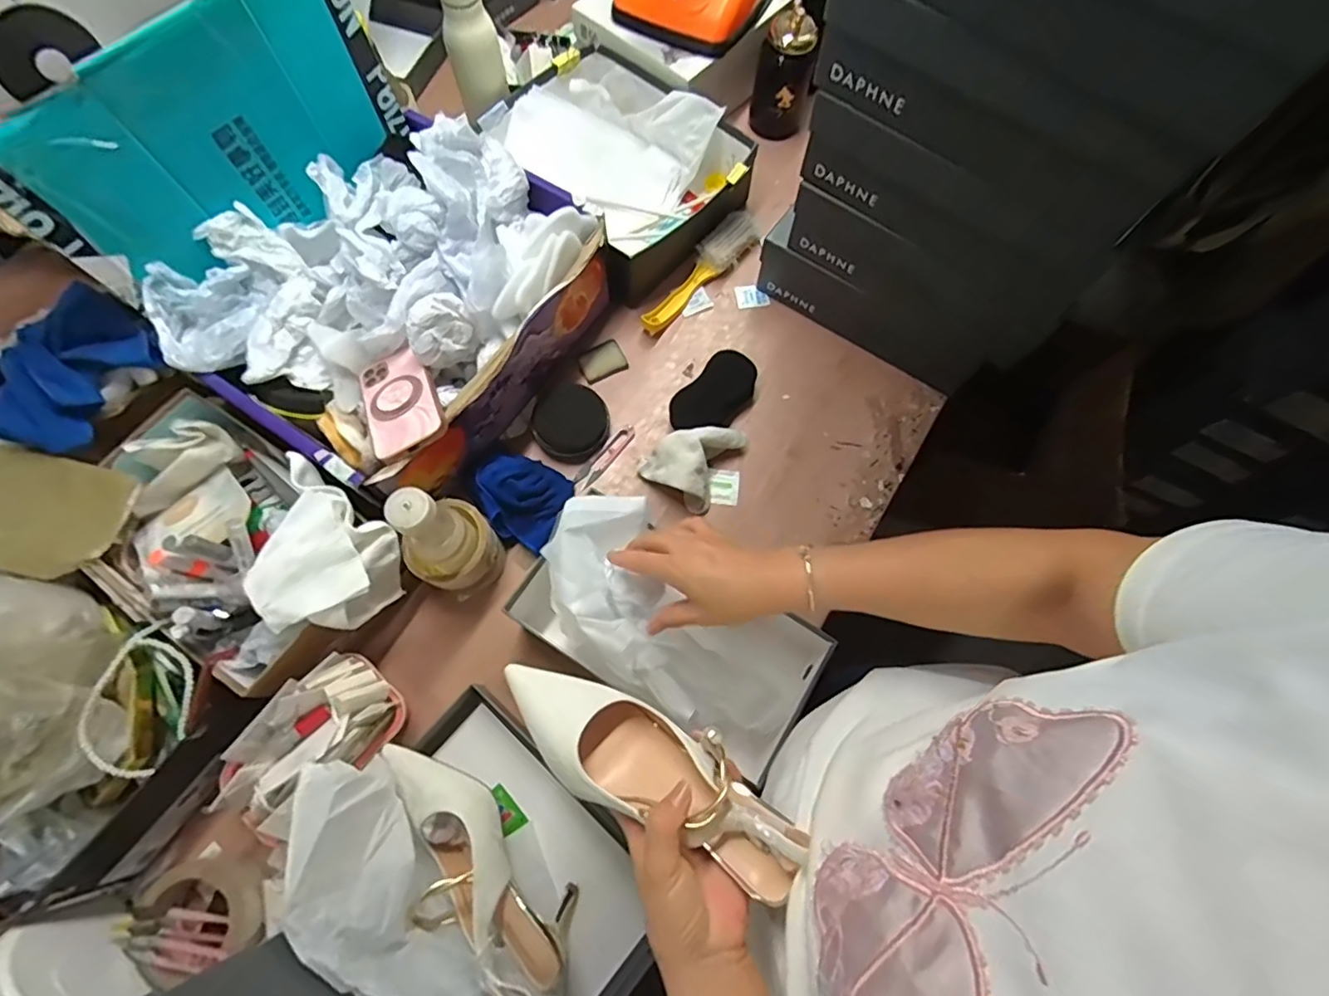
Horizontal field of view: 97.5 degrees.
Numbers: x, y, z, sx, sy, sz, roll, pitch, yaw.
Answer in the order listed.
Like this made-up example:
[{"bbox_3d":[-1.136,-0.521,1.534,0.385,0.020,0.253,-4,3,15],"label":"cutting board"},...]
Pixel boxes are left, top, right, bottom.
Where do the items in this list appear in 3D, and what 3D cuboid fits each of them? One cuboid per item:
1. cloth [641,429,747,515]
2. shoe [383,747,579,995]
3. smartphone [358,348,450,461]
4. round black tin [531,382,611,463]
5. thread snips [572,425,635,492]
[{"bbox_3d":[0.033,-0.054,0.698,0.096,0.051,0.111,30,73,9],"label":"cloth"},{"bbox_3d":[-0.181,0.335,0.530,0.103,0.073,0.249,-42,77,-14],"label":"shoe"},{"bbox_3d":[-0.273,-0.102,0.598,0.073,0.017,0.149,-28,57,-10],"label":"smartphone"},{"bbox_3d":[-0.113,-0.094,0.711,0.086,0.035,0.089,0,71,-1],"label":"round black tin"},{"bbox_3d":[-0.073,-0.052,0.720,0.023,0.010,0.100,39,75,11],"label":"thread snips"}]

